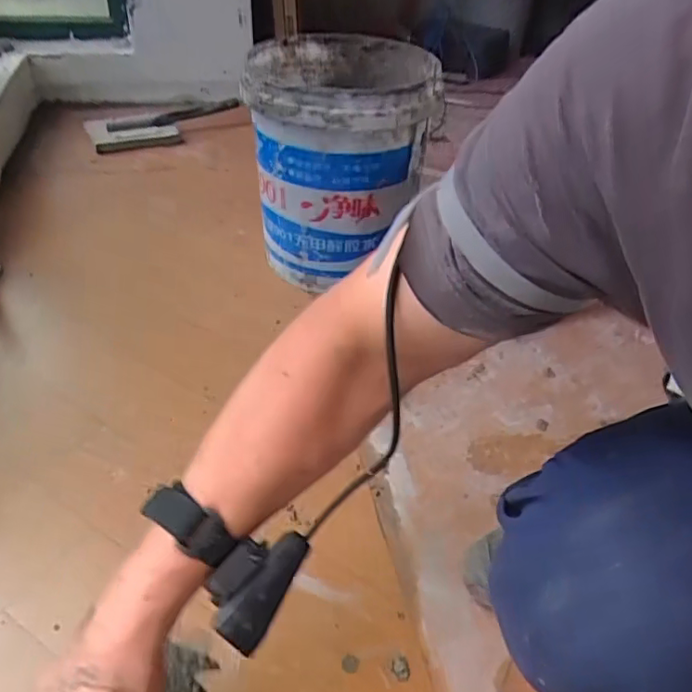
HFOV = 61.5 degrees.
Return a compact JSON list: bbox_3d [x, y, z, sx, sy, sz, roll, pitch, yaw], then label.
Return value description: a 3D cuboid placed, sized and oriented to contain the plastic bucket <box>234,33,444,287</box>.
[{"bbox_3d":[-0.009,-0.304,0.995,0.279,0.342,0.327,3,40,-1],"label":"plastic bucket"}]

